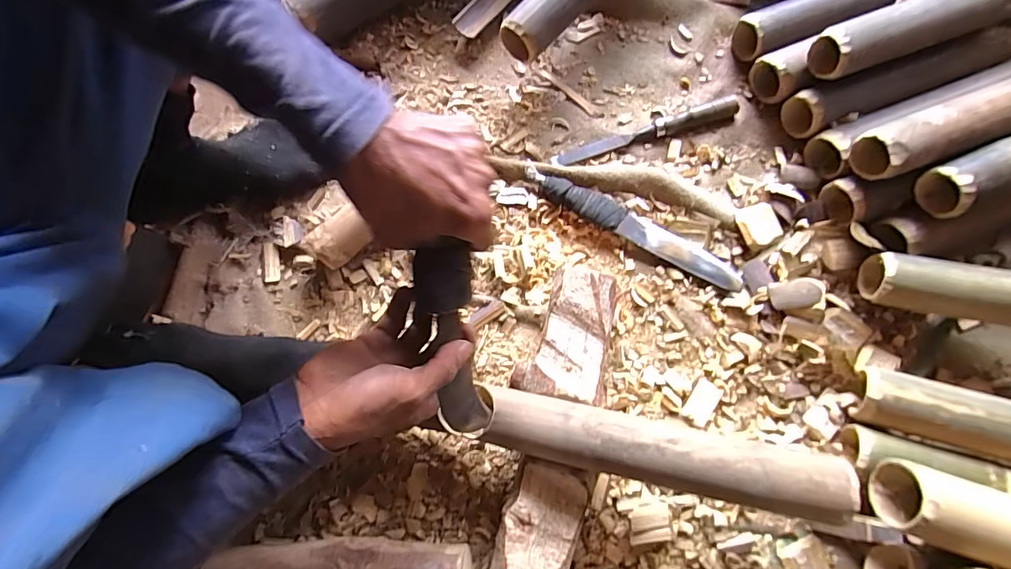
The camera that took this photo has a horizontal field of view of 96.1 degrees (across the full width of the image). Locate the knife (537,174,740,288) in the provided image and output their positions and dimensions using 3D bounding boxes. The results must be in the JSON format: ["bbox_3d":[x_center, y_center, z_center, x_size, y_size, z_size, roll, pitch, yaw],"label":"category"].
[{"bbox_3d":[0.164,-0.067,0.543,0.256,0.015,0.042,27,79,7],"label":"knife"}]

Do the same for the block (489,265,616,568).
[{"bbox_3d":[0.049,0.143,0.465,0.089,0.052,0.331,10,77,3],"label":"block"}]

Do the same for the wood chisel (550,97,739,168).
[{"bbox_3d":[0.177,-0.194,0.574,0.238,0.029,0.026,-16,77,-3],"label":"wood chisel"}]

